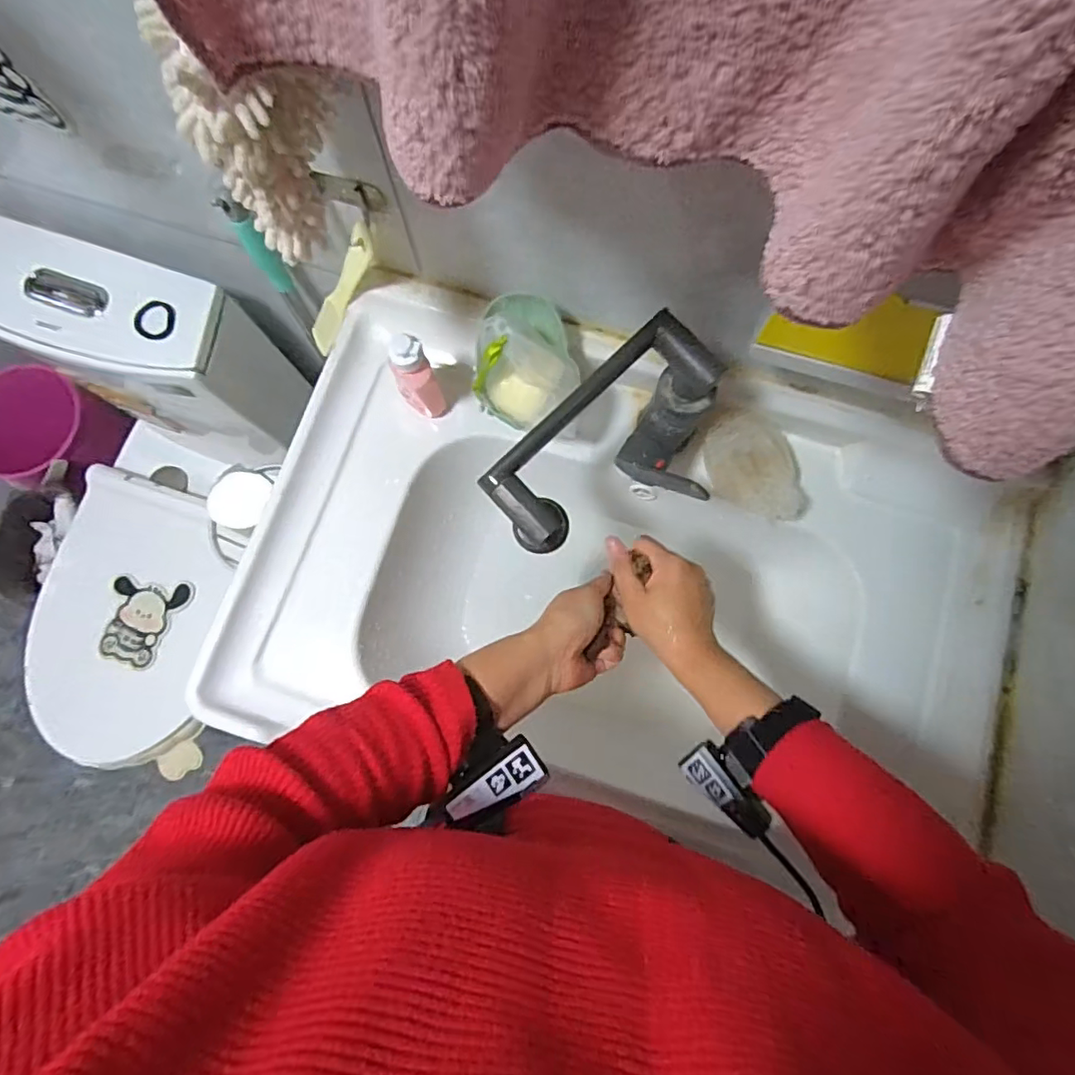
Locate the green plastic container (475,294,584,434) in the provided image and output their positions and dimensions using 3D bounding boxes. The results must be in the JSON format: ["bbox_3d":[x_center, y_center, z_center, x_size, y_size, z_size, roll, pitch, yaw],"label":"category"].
[{"bbox_3d":[-0.007,-0.163,0.512,0.095,0.077,0.100,11,77,3],"label":"green plastic container"}]

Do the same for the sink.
[{"bbox_3d":[0.089,0.009,0.595,0.738,0.177,0.472,9,77,3],"label":"sink"}]

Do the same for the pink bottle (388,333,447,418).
[{"bbox_3d":[-0.116,-0.152,0.540,0.037,0.110,0.029,-25,78,-5],"label":"pink bottle"}]

